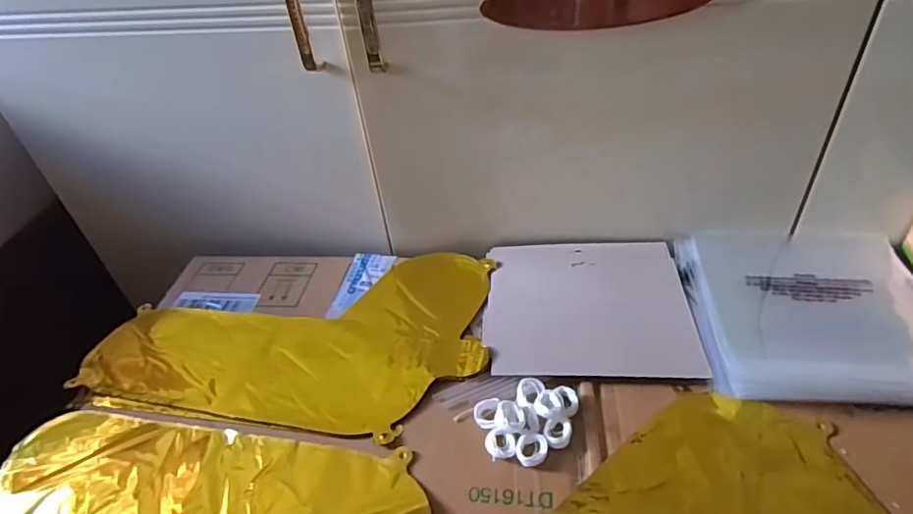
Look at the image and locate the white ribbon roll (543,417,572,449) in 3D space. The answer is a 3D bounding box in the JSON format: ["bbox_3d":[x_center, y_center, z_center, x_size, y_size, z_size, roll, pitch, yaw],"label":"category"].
[{"bbox_3d":[0.083,0.143,0.451,0.024,0.009,0.023,-3,40,3],"label":"white ribbon roll"}]

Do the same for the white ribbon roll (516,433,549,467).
[{"bbox_3d":[0.060,0.155,0.443,0.025,0.007,0.026,-3,40,3],"label":"white ribbon roll"}]

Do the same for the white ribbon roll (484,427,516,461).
[{"bbox_3d":[0.036,0.152,0.450,0.024,0.009,0.024,-3,40,3],"label":"white ribbon roll"}]

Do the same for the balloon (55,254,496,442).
[{"bbox_3d":[-0.167,0.072,0.572,0.387,0.014,0.229,1,40,9],"label":"balloon"}]

